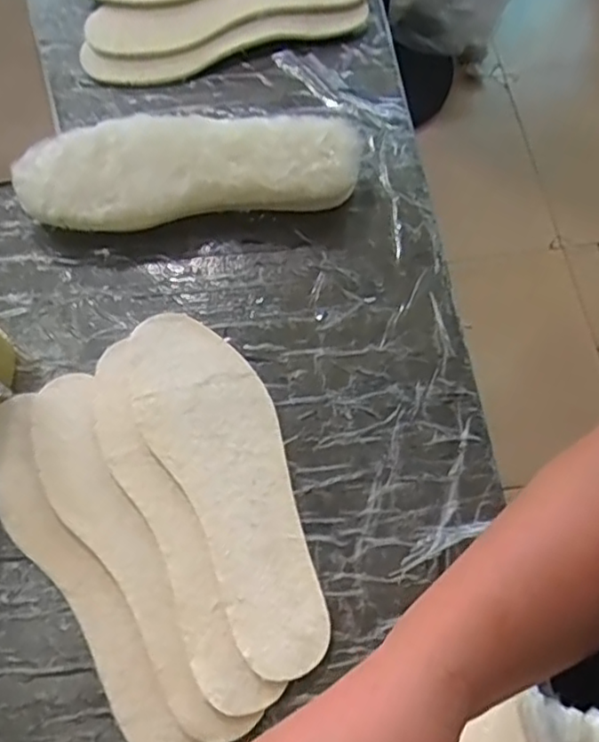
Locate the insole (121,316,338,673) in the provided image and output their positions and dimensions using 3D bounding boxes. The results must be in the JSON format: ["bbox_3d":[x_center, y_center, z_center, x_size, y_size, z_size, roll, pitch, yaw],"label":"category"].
[{"bbox_3d":[-0.047,0.075,0.483,0.090,0.005,0.269,-24,72,-18],"label":"insole"}]

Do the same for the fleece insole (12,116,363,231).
[{"bbox_3d":[-0.091,-0.168,0.559,0.282,0.059,0.096,-7,68,-4],"label":"fleece insole"}]

